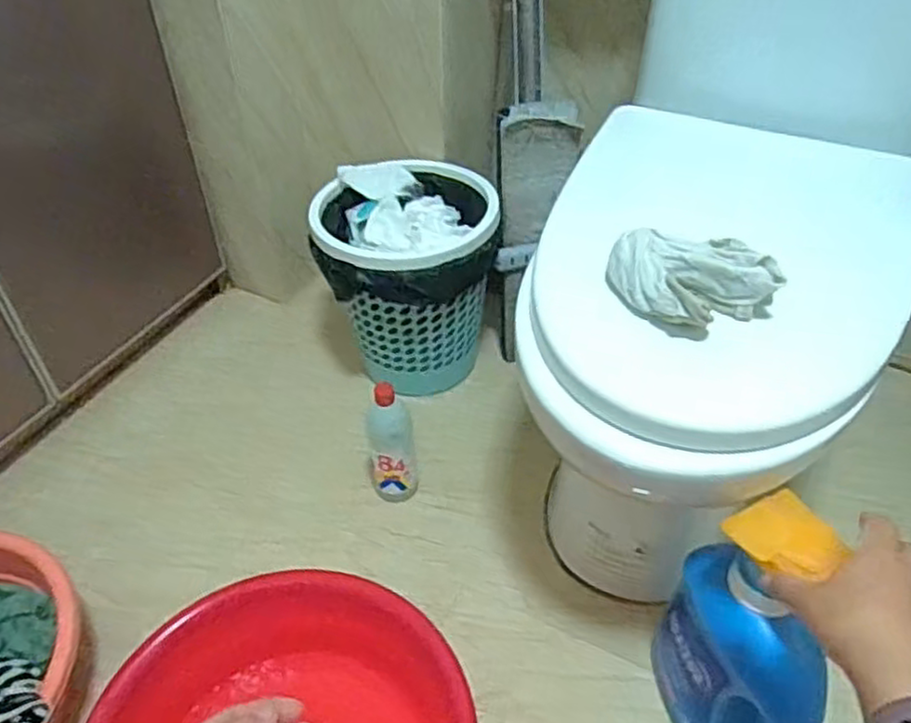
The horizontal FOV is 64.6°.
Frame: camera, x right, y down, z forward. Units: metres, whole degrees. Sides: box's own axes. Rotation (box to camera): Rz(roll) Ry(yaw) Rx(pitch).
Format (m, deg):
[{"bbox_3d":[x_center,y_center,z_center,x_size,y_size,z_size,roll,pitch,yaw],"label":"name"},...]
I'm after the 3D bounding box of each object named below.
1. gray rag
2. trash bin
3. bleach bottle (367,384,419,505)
[{"bbox_3d":[0.199,-0.070,0.630,0.145,0.054,0.078,27,50,26],"label":"gray rag"},{"bbox_3d":[-0.072,-0.116,1.105,0.255,0.273,0.231,-18,46,-17],"label":"trash bin"},{"bbox_3d":[-0.087,0.111,0.957,0.063,0.186,0.054,-6,45,-3],"label":"bleach bottle"}]

